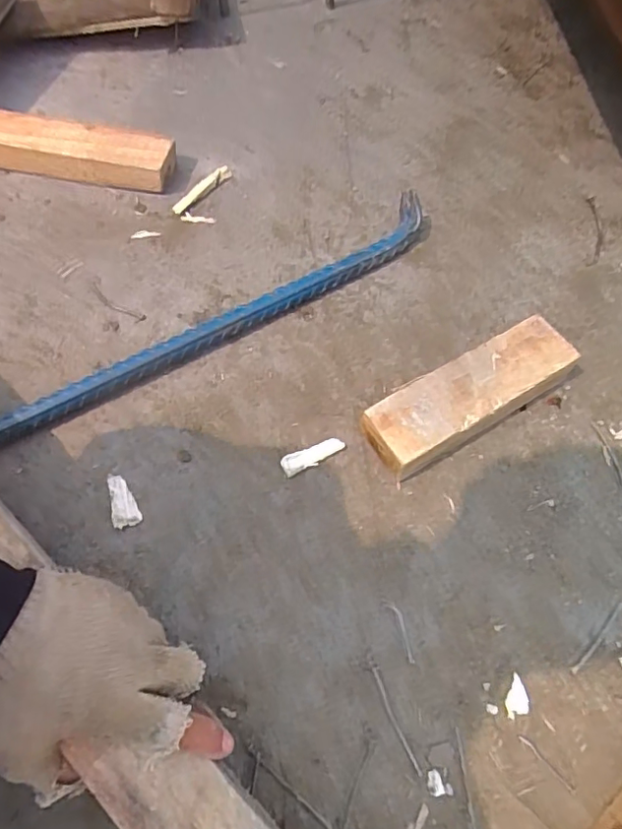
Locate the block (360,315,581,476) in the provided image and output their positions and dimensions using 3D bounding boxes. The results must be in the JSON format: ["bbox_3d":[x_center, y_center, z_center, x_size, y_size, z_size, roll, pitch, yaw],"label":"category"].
[{"bbox_3d":[0.147,-0.015,0.519,0.205,0.052,0.065,-28,69,-15],"label":"block"}]

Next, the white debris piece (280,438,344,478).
[{"bbox_3d":[0.002,0.038,0.514,0.059,0.005,0.019,-22,66,-12],"label":"white debris piece"}]

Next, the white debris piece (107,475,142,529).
[{"bbox_3d":[-0.167,0.076,0.492,0.022,0.009,0.049,-20,66,-11],"label":"white debris piece"}]

